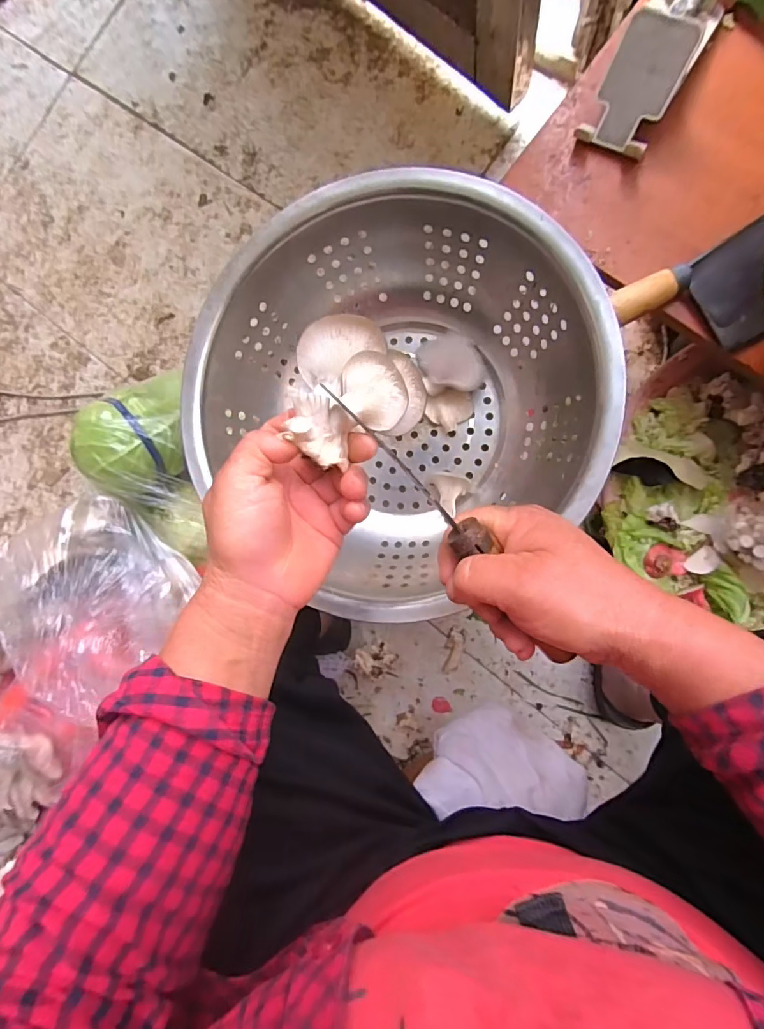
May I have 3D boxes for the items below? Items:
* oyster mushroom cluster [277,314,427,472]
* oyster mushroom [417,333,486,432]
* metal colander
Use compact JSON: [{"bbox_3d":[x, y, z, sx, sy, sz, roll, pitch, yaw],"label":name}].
[{"bbox_3d":[-0.023,-0.083,0.286,0.078,0.049,0.083,-34,84,7],"label":"oyster mushroom cluster"},{"bbox_3d":[0.071,-0.136,0.477,0.060,0.036,0.093,-9,86,10],"label":"oyster mushroom"},{"bbox_3d":[0.016,-0.110,0.442,0.320,0.133,0.339,0,88,10],"label":"metal colander"}]

